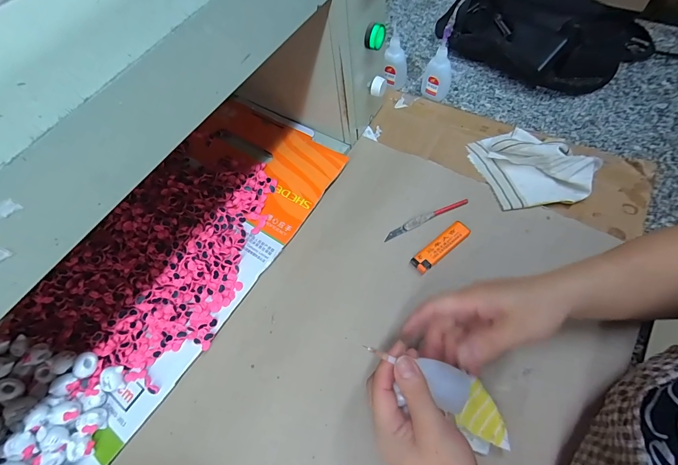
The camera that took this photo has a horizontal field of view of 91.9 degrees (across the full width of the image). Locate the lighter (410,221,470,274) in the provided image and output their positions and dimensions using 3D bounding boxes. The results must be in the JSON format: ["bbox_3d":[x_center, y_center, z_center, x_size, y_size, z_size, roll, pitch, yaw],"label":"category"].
[{"bbox_3d":[0.125,0.017,0.404,0.080,0.016,0.024,-37,65,-13],"label":"lighter"}]

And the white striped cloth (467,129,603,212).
[{"bbox_3d":[0.256,-0.095,0.435,0.119,0.042,0.134,-17,63,-3],"label":"white striped cloth"}]

